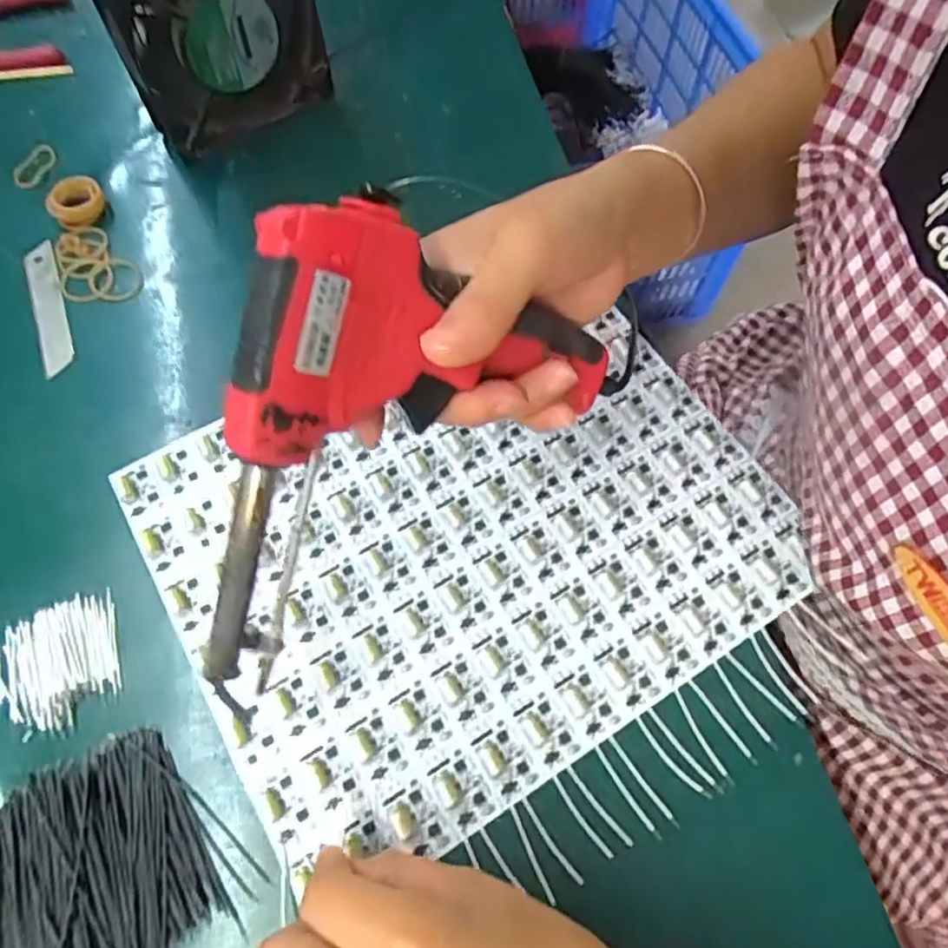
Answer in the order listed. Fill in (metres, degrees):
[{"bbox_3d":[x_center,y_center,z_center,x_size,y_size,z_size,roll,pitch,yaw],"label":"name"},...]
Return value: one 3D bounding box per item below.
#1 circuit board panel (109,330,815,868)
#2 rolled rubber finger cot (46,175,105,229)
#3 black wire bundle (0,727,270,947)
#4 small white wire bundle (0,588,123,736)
[{"bbox_3d":[-0.003,0.026,0.343,0.286,0.005,0.232,-30,69,-12],"label":"circuit board panel"},{"bbox_3d":[-0.253,-0.173,0.433,0.033,0.016,0.029,-33,69,-14],"label":"rolled rubber finger cot"},{"bbox_3d":[-0.168,0.171,0.272,0.132,0.016,0.093,-31,68,-13],"label":"black wire bundle"},{"bbox_3d":[-0.196,0.089,0.316,0.056,0.006,0.059,-19,66,-8],"label":"small white wire bundle"}]

